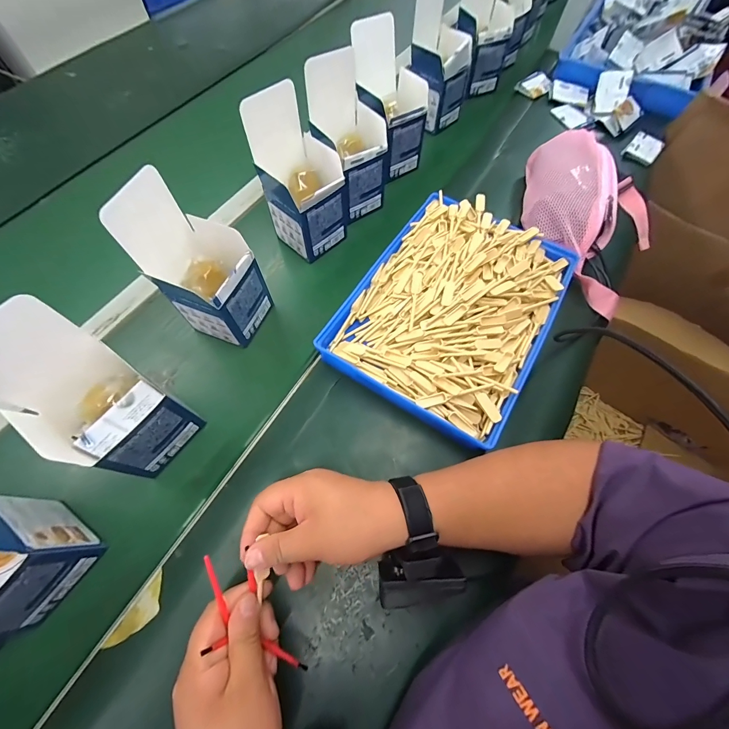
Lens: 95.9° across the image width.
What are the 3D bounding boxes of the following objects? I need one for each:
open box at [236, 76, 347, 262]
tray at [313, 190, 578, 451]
[{"bbox_3d":[-0.083,-0.247,0.444,0.092,0.170,0.097,41,72,18],"label":"open box"},{"bbox_3d":[0.119,-0.080,0.437,0.241,0.045,0.322,28,69,13],"label":"tray"}]

